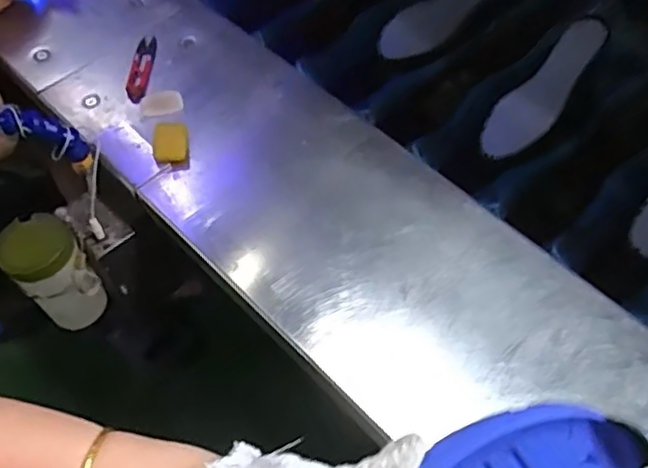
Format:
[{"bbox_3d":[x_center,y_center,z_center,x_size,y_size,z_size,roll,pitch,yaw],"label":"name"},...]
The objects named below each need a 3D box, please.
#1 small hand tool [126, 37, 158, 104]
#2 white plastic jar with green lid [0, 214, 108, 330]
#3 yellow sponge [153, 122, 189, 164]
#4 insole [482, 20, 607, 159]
[{"bbox_3d":[-0.213,-0.193,0.746,0.022,0.005,0.104,3,57,1],"label":"small hand tool"},{"bbox_3d":[-0.298,0.050,0.710,0.073,0.134,0.075,1,57,-2],"label":"white plastic jar with green lid"},{"bbox_3d":[-0.163,-0.097,0.681,0.036,0.018,0.050,-6,57,-5],"label":"yellow sponge"},{"bbox_3d":[0.255,-0.167,0.737,0.060,0.008,0.195,39,86,22],"label":"insole"}]

